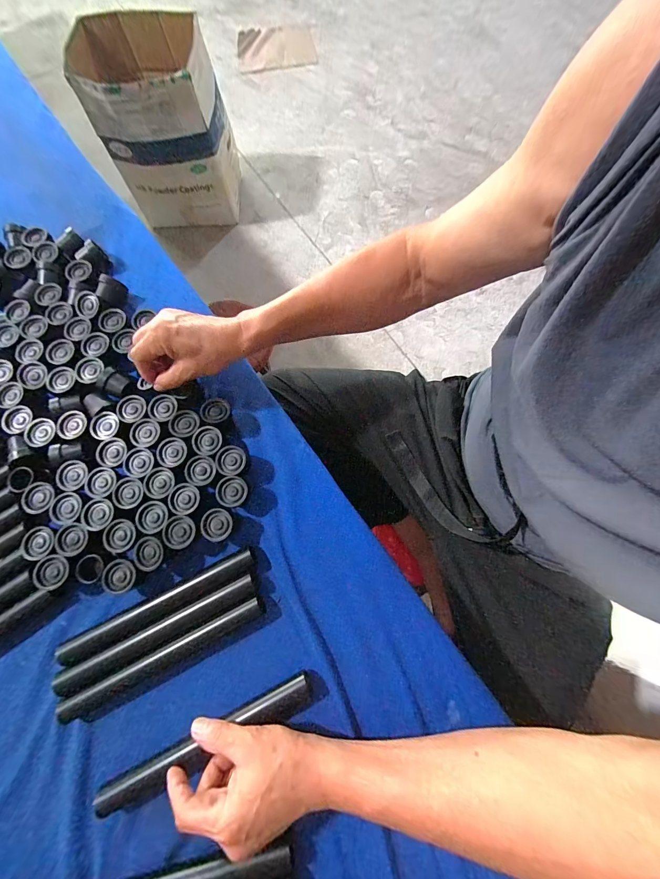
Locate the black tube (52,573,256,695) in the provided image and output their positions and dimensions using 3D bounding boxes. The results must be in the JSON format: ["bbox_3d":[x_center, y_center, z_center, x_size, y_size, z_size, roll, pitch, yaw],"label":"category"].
[{"bbox_3d":[-0.184,0.209,0.353,0.217,0.020,0.025,-26,76,-6],"label":"black tube"}]

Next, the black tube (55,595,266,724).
[{"bbox_3d":[-0.171,0.230,0.343,0.216,0.019,0.025,-27,76,-6],"label":"black tube"}]

